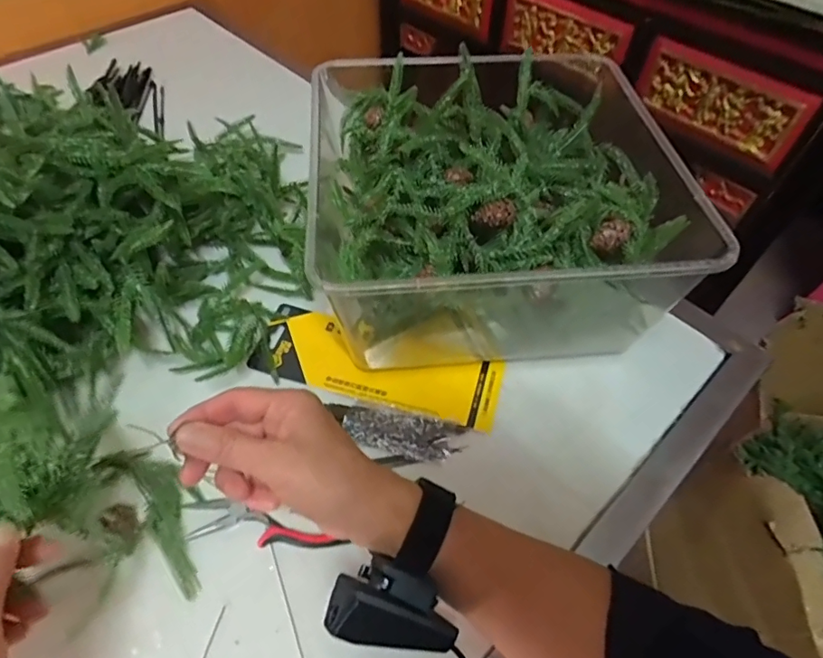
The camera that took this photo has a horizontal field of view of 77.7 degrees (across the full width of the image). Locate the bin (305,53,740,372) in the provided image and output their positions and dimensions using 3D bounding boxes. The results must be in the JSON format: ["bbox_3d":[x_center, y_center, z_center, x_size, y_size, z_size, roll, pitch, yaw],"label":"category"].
[{"bbox_3d":[0.066,-0.110,0.478,0.291,0.149,0.297,-3,54,-5],"label":"bin"}]

